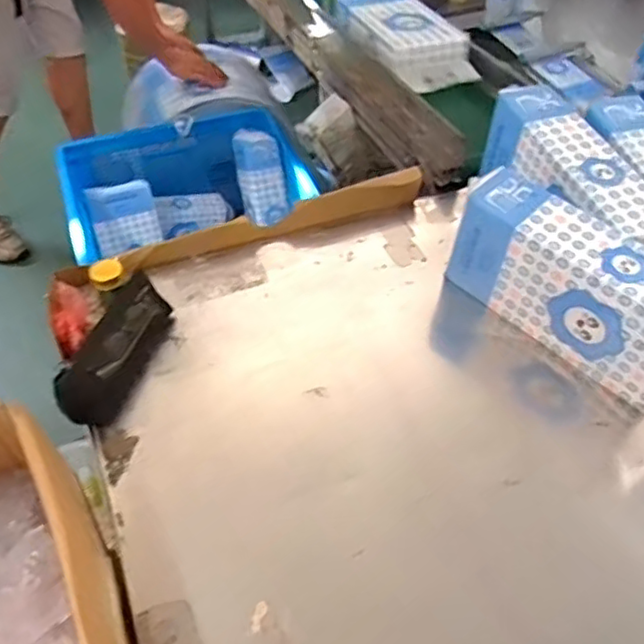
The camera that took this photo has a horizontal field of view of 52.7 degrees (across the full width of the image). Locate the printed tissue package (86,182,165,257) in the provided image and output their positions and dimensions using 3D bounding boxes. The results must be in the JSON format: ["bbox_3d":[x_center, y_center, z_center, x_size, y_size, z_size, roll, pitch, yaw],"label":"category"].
[{"bbox_3d":[-0.493,-0.264,1.627,0.159,0.162,0.045,-22,27,-26],"label":"printed tissue package"}]

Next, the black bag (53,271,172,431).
[{"bbox_3d":[-0.258,0.036,0.822,0.070,0.074,0.205,10,52,7],"label":"black bag"}]

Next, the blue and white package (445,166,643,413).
[{"bbox_3d":[0.335,-0.051,0.854,0.329,0.161,0.093,38,60,25],"label":"blue and white package"}]

